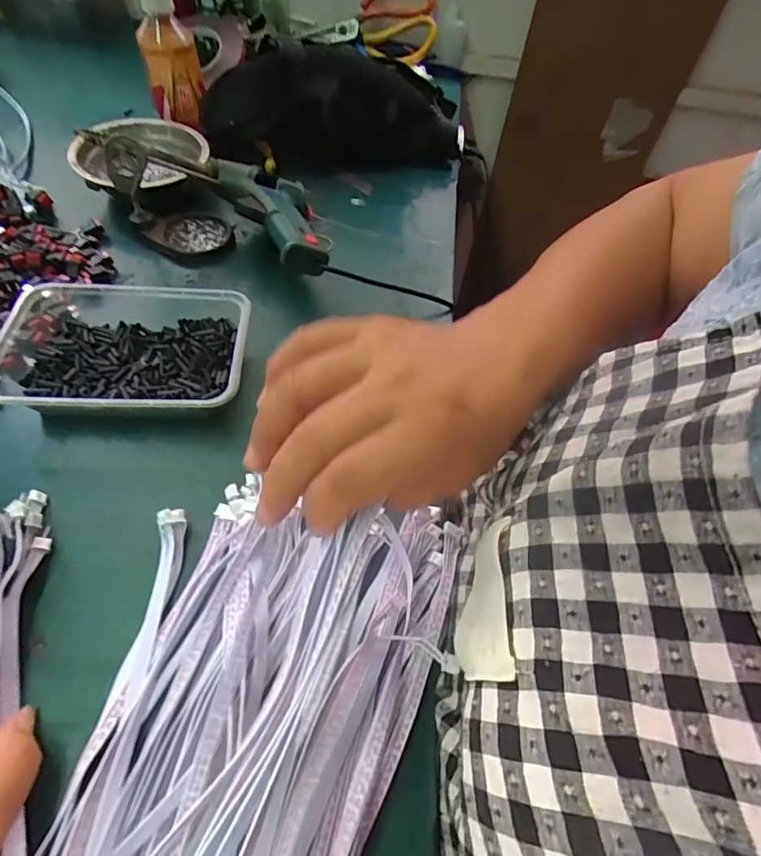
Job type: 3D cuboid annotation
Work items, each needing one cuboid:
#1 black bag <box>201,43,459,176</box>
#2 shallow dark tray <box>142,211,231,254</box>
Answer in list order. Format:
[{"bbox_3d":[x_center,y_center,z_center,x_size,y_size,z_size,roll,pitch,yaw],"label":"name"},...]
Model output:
[{"bbox_3d":[-0.052,-0.356,0.521,0.272,0.115,0.103,-8,50,-3],"label":"black bag"},{"bbox_3d":[-0.184,-0.187,0.453,0.077,0.015,0.053,-13,64,-14],"label":"shallow dark tray"}]

